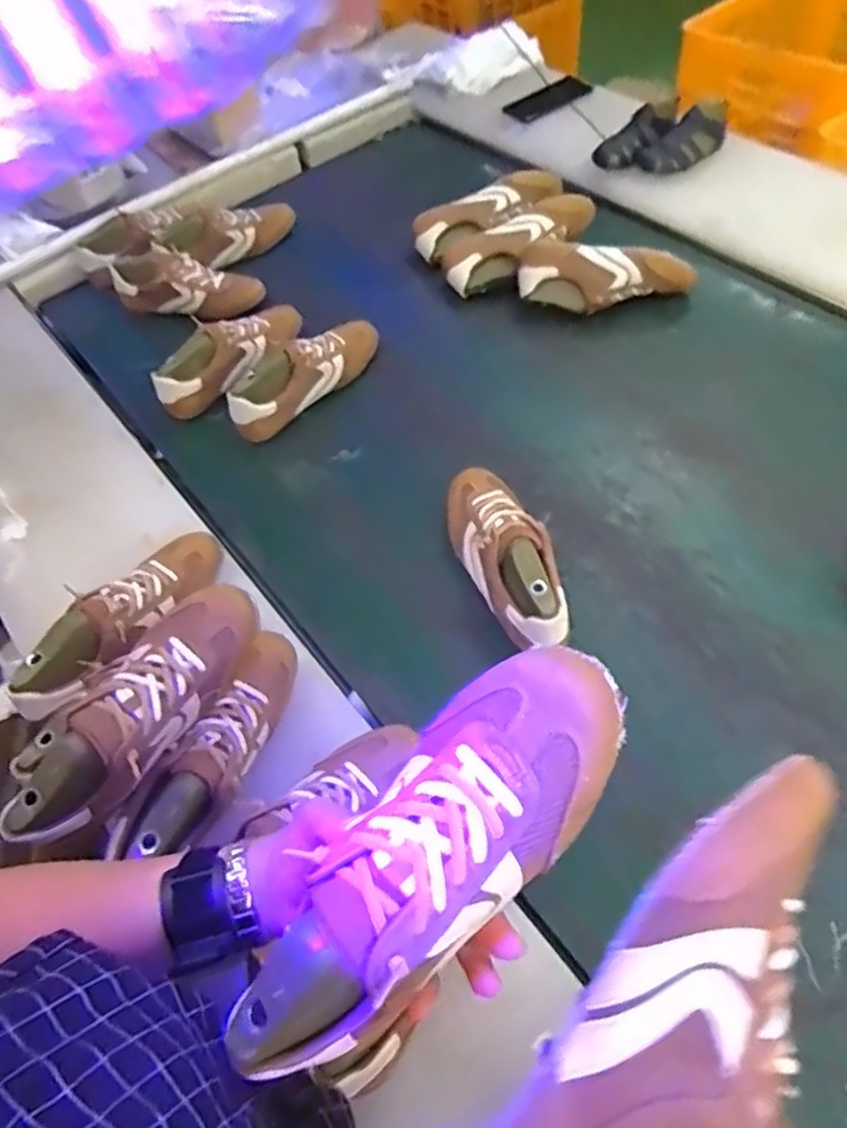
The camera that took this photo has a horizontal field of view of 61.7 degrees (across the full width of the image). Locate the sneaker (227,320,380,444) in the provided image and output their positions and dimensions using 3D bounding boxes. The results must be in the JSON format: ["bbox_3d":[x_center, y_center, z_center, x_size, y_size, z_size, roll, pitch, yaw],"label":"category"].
[{"bbox_3d":[-0.160,-0.267,0.987,0.077,0.090,0.247,32,59,22],"label":"sneaker"}]

